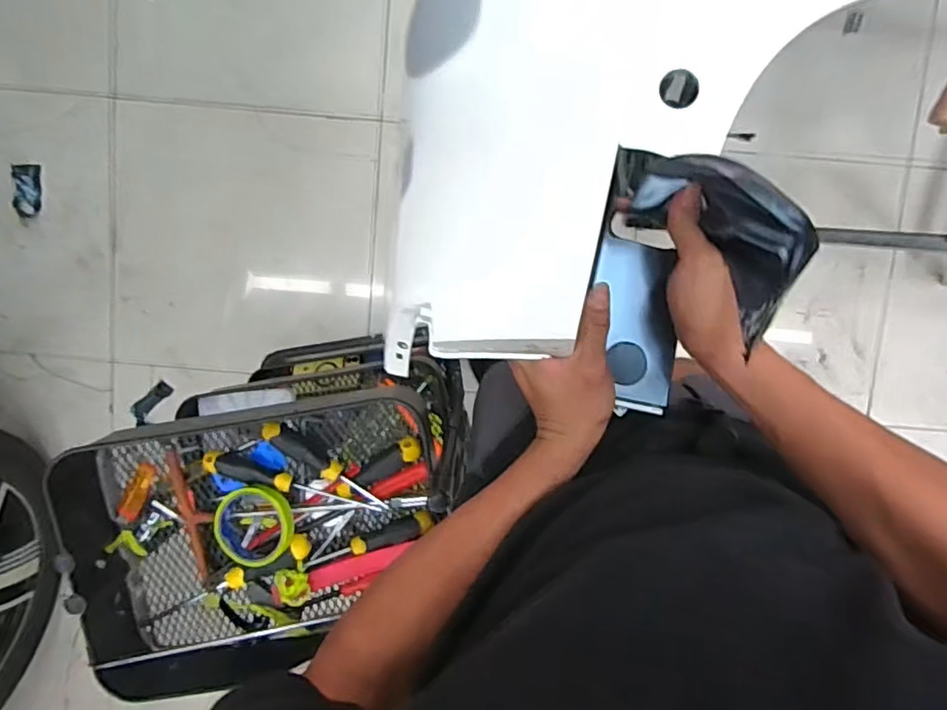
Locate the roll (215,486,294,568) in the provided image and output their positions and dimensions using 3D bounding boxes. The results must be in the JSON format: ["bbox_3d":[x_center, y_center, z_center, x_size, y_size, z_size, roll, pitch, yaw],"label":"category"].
[{"bbox_3d":[-0.260,0.203,0.706,0.094,0.025,0.094,1,93,10],"label":"roll"}]

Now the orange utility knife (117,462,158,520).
[{"bbox_3d":[-0.416,0.171,0.729,0.022,0.012,0.077,27,97,-4],"label":"orange utility knife"}]

